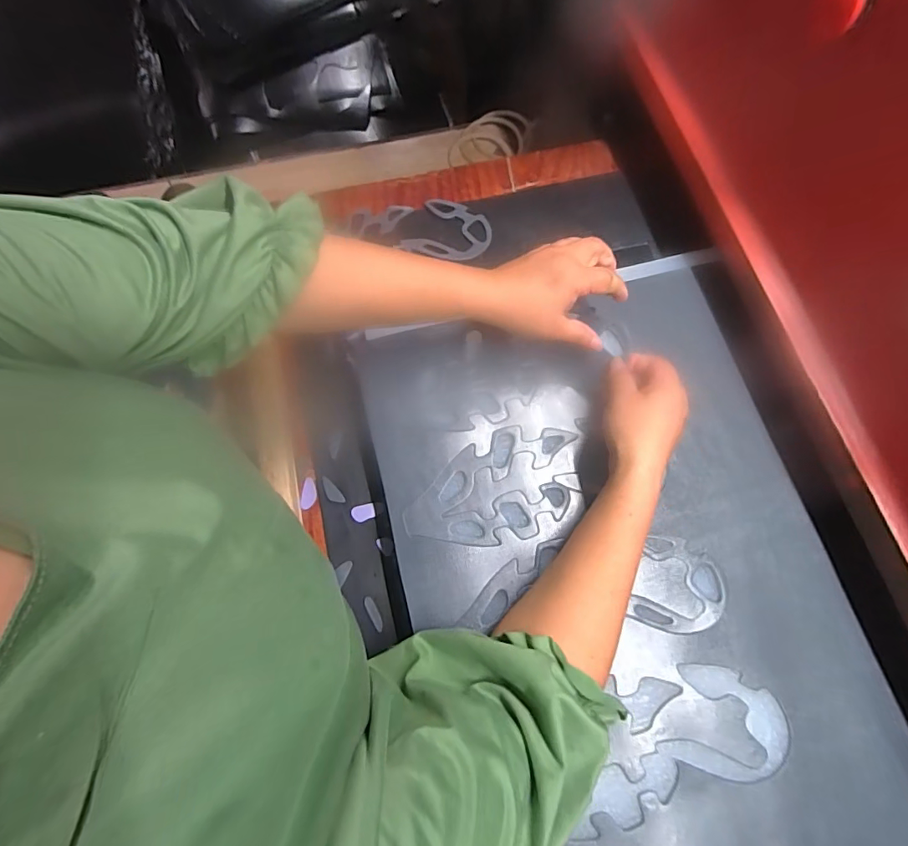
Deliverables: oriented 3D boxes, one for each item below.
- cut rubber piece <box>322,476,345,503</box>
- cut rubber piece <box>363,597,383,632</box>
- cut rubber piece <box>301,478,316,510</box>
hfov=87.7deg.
[{"bbox_3d":[-0.125,0.069,0.480,0.013,0.004,0.033,-40,77,-13],"label":"cut rubber piece"},{"bbox_3d":[-0.075,0.180,0.444,0.010,0.004,0.033,-27,74,-9],"label":"cut rubber piece"},{"bbox_3d":[-0.148,0.072,0.480,0.014,0.004,0.032,-1,72,-1],"label":"cut rubber piece"}]

